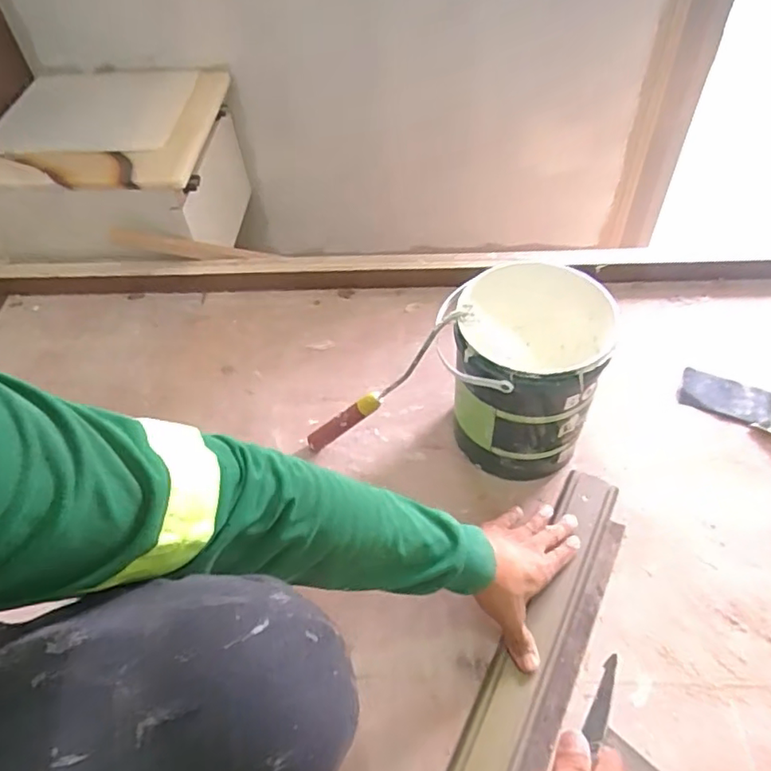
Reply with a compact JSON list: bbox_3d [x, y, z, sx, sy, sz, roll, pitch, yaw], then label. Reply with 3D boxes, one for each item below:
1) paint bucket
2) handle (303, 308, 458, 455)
[{"bbox_3d":[0.160,-0.007,0.699,0.161,0.227,0.157,-3,51,3],"label":"paint bucket"},{"bbox_3d":[-0.005,0.001,0.711,0.039,0.274,0.019,22,41,-33],"label":"handle"}]

